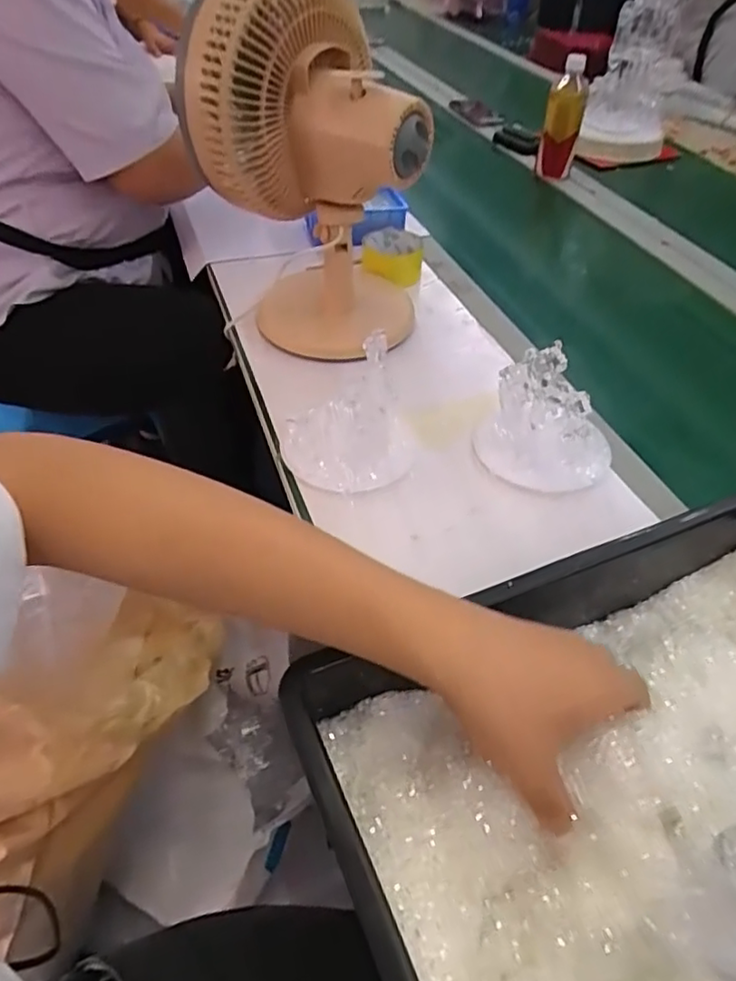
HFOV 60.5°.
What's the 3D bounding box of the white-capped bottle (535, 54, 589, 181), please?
[{"bbox_3d":[0.332,-0.622,1.079,0.066,0.185,0.045,12,46,9],"label":"white-capped bottle"}]

